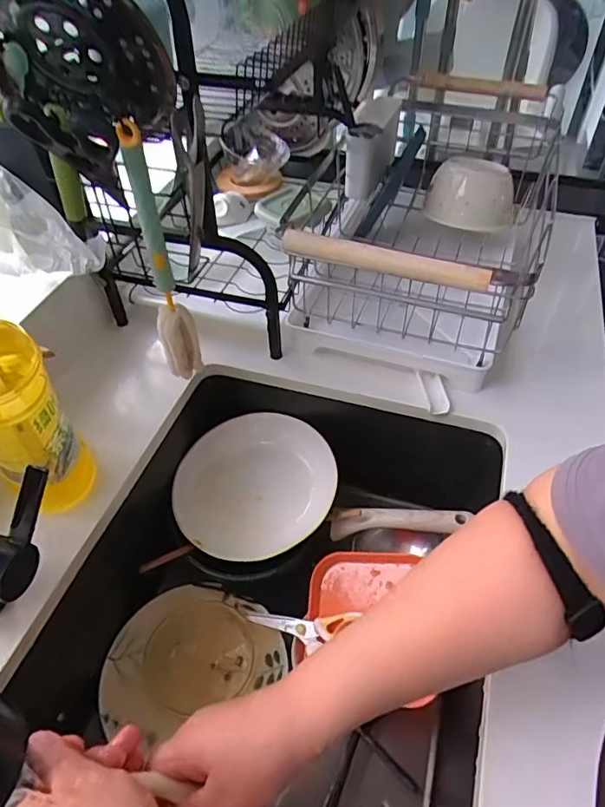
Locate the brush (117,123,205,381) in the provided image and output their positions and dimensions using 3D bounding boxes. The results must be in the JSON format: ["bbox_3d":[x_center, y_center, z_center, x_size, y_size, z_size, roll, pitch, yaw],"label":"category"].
[{"bbox_3d":[-0.136,-0.132,0.515,0.036,0.260,0.027,-12,48,-10],"label":"brush"}]

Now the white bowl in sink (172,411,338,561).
[{"bbox_3d":[-0.058,0.097,0.641,0.186,0.038,0.189,0,47,0],"label":"white bowl in sink"}]

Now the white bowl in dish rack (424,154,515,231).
[{"bbox_3d":[0.235,-0.291,0.730,0.119,0.064,0.104,16,49,15],"label":"white bowl in dish rack"}]

